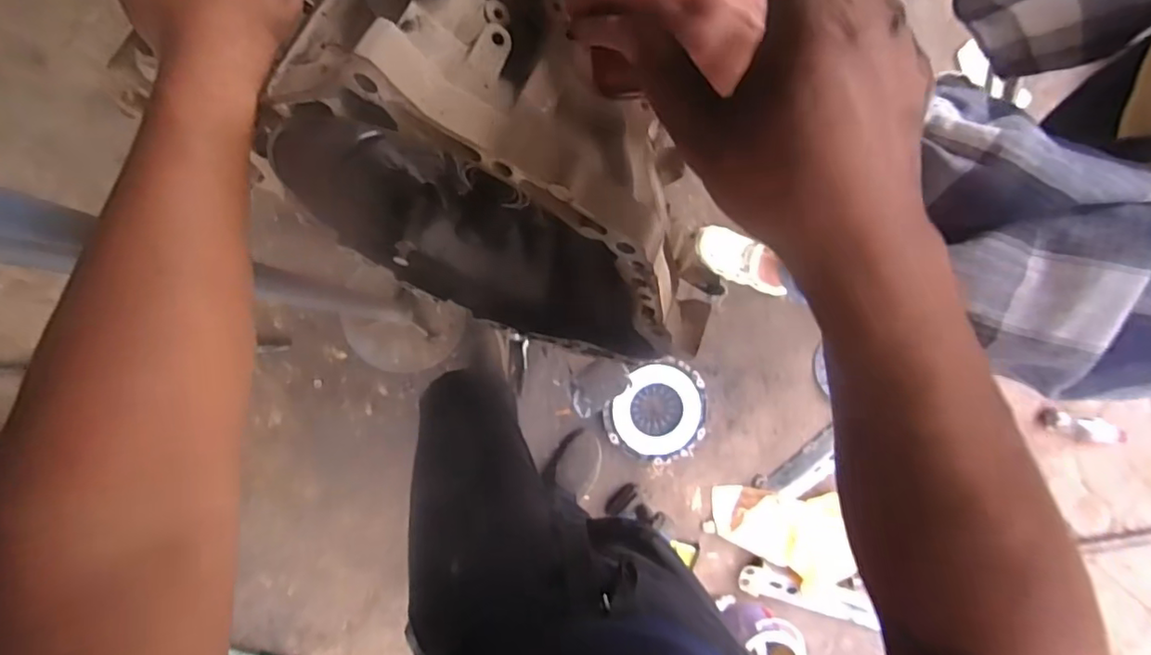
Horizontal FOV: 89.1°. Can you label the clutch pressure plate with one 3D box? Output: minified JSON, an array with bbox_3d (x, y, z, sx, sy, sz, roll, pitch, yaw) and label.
[{"bbox_3d":[0.212,0.206,1.420,0.232,0.044,0.249,0,90,-4],"label":"clutch pressure plate"}]

